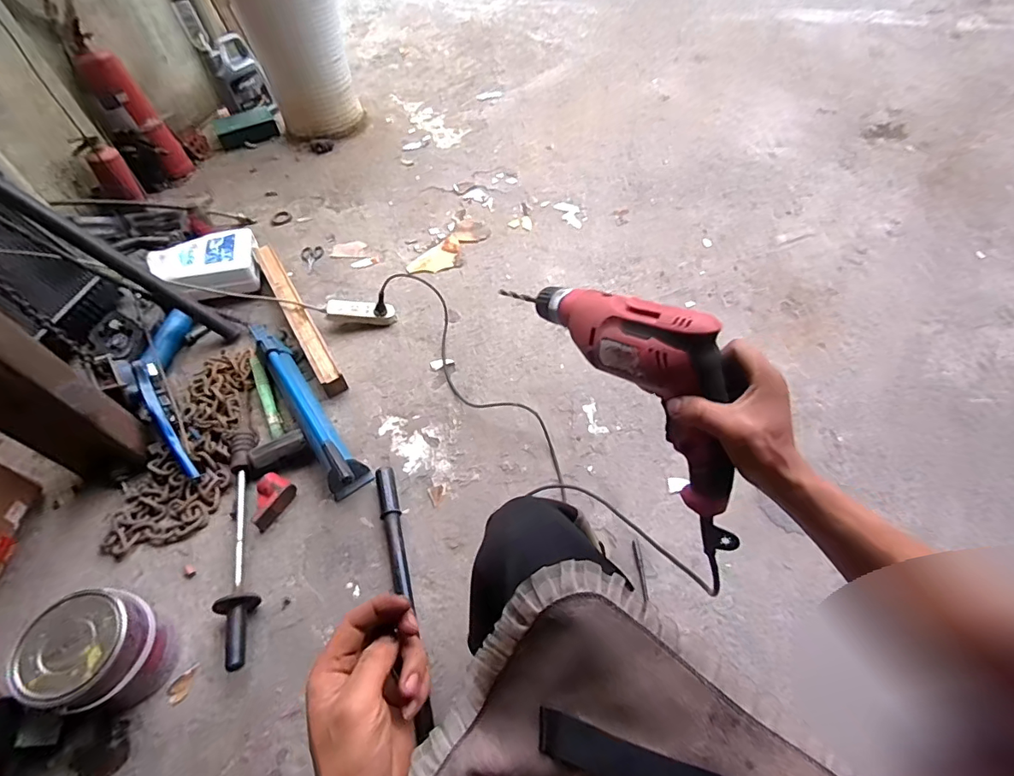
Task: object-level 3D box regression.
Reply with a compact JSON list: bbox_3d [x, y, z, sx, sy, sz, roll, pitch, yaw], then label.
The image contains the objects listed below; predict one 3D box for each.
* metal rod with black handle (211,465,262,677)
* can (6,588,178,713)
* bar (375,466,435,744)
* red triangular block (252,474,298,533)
[{"bbox_3d":[-0.532,0.343,0.954,0.073,0.059,0.395,-19,54,-9],"label":"metal rod with black handle"},{"bbox_3d":[-0.667,0.446,0.820,0.170,0.175,0.159,-2,53,3],"label":"can"},{"bbox_3d":[-0.200,0.369,0.922,0.037,0.027,0.499,-15,54,-7],"label":"bar"},{"bbox_3d":[-0.505,0.239,1.025,0.075,0.042,0.112,18,57,17],"label":"red triangular block"}]

